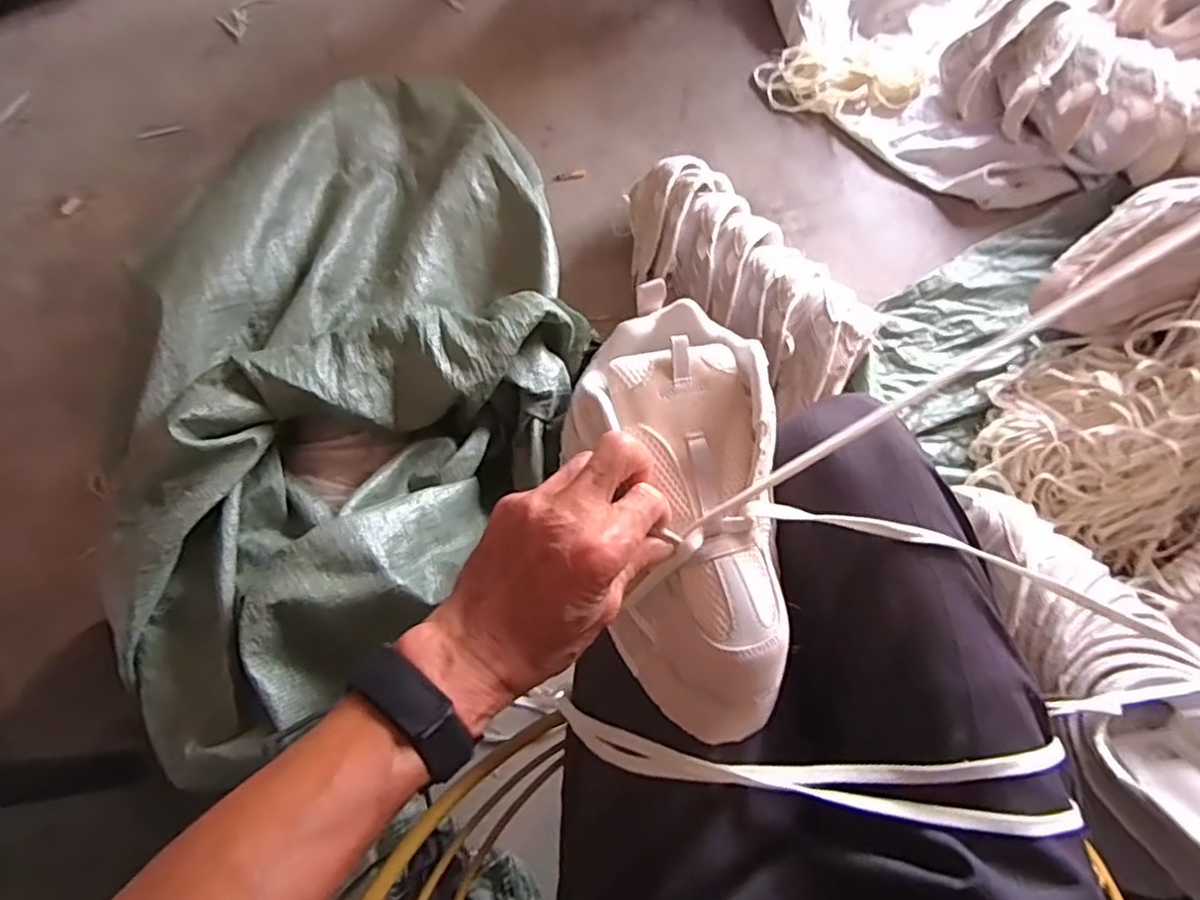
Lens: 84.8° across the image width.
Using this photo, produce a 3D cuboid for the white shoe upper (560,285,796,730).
[{"bbox_3d":[0.049,0.034,0.387,0.116,0.049,0.258,-7,84,-1],"label":"white shoe upper"}]

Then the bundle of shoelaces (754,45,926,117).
[{"bbox_3d":[0.413,-0.639,1.124,0.271,0.034,0.130,8,70,4],"label":"bundle of shoelaces"}]

